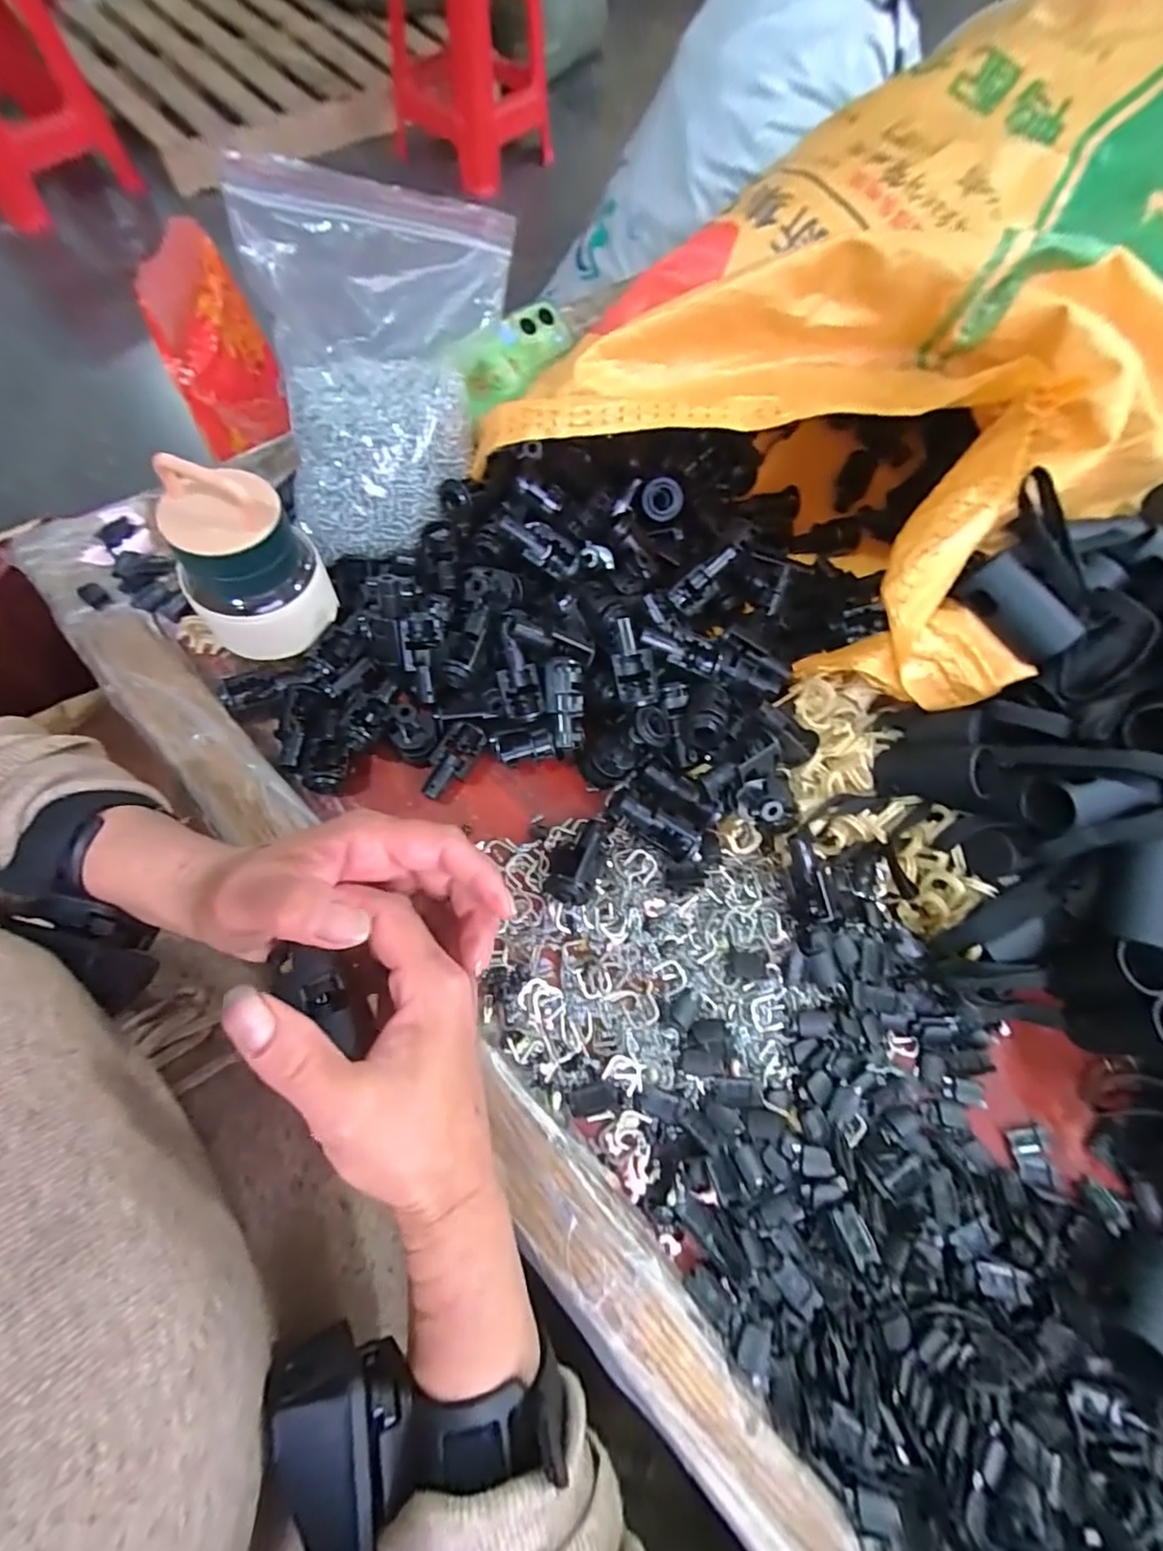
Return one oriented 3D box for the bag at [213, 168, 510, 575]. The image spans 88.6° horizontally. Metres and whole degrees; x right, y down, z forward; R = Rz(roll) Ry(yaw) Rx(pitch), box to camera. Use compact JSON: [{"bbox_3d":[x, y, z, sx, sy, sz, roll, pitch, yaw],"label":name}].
[{"bbox_3d":[-0.129,-0.264,0.376,0.119,0.142,0.194,16,67,2],"label":"bag"}]

